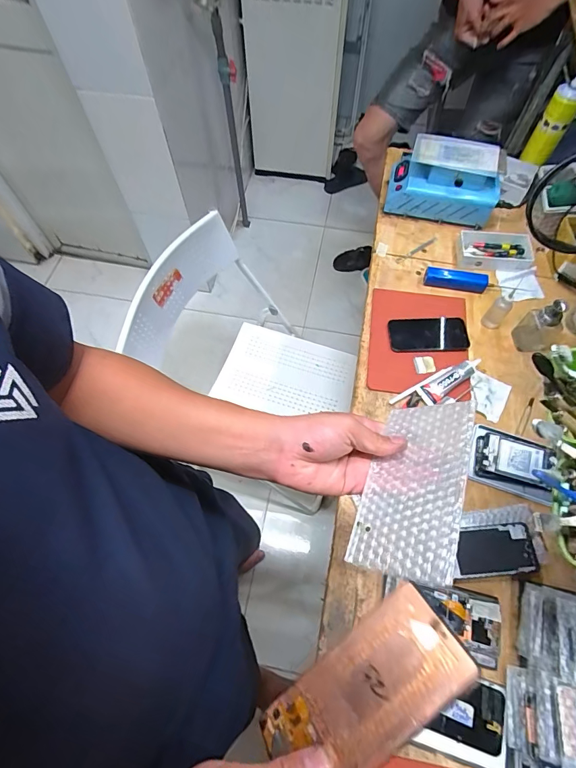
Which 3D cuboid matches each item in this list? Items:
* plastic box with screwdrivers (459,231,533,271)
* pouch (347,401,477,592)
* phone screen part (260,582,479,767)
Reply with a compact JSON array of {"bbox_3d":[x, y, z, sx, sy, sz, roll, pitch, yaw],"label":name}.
[{"bbox_3d":[0.485,-0.312,0.937,0.162,0.036,0.105,10,64,5],"label":"plastic box with screwdrivers"},{"bbox_3d":[0.111,0.086,0.353,0.085,0.008,0.160,-2,50,37],"label":"pouch"},{"bbox_3d":[0.051,0.213,0.274,0.148,0.004,0.069,-42,38,-1],"label":"phone screen part"}]

